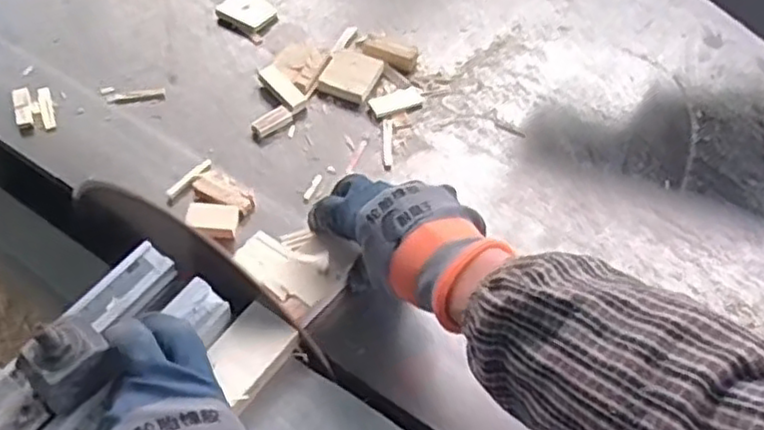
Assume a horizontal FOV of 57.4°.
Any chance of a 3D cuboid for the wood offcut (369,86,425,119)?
[{"bbox_3d":[0.015,-0.108,0.664,0.053,0.004,0.026,-21,58,-18],"label":"wood offcut"}]

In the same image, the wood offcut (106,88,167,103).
[{"bbox_3d":[-0.230,-0.111,0.654,0.053,0.005,0.010,-7,54,-10],"label":"wood offcut"}]

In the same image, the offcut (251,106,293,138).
[{"bbox_3d":[-0.100,-0.085,0.635,0.038,0.010,0.017,-30,61,-23],"label":"offcut"}]

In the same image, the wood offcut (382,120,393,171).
[{"bbox_3d":[0.005,-0.065,0.632,0.009,0.004,0.058,2,53,-3],"label":"wood offcut"}]

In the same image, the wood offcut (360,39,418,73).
[{"bbox_3d":[0.007,-0.160,0.695,0.055,0.021,0.020,16,54,8],"label":"wood offcut"}]

